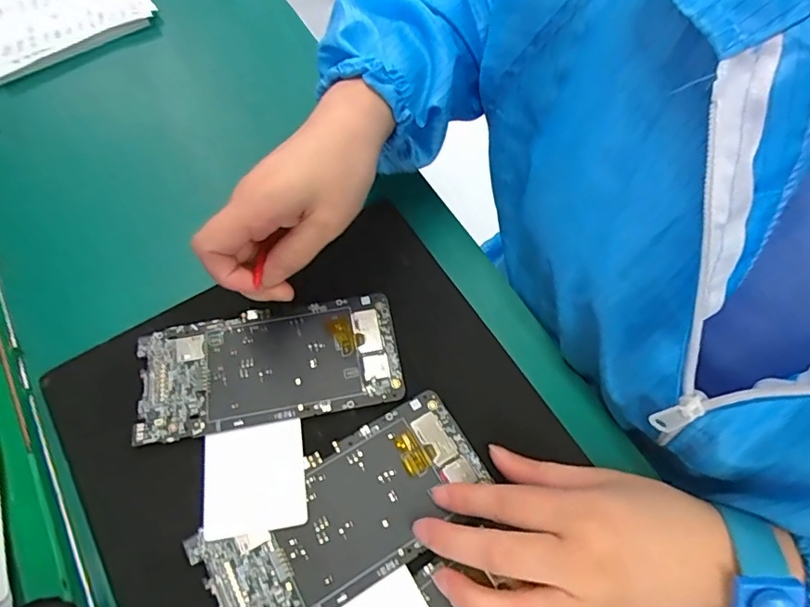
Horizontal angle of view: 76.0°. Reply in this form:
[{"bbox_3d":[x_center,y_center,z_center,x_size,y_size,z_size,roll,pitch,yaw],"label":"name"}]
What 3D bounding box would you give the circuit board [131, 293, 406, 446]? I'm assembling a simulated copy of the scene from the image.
[{"bbox_3d":[-0.082,0.036,0.315,0.153,0.007,0.072,-9,63,-5],"label":"circuit board"}]

